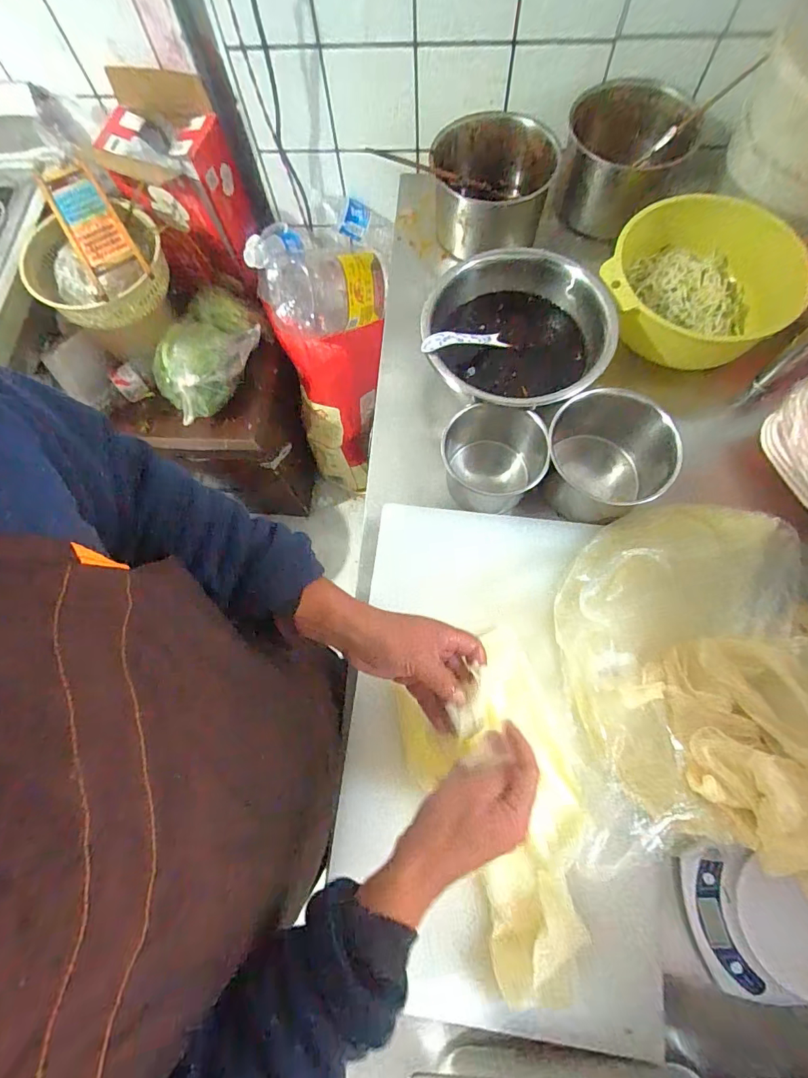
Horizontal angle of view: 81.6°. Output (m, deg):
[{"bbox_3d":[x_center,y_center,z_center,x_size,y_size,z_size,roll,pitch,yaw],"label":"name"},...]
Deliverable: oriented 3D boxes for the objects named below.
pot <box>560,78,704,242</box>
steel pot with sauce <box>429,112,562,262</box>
[{"bbox_3d":[0.353,-0.611,0.763,0.188,0.125,0.175,4,73,4],"label":"pot"},{"bbox_3d":[0.145,-0.594,0.784,0.208,0.110,0.207,-2,73,2],"label":"steel pot with sauce"}]

